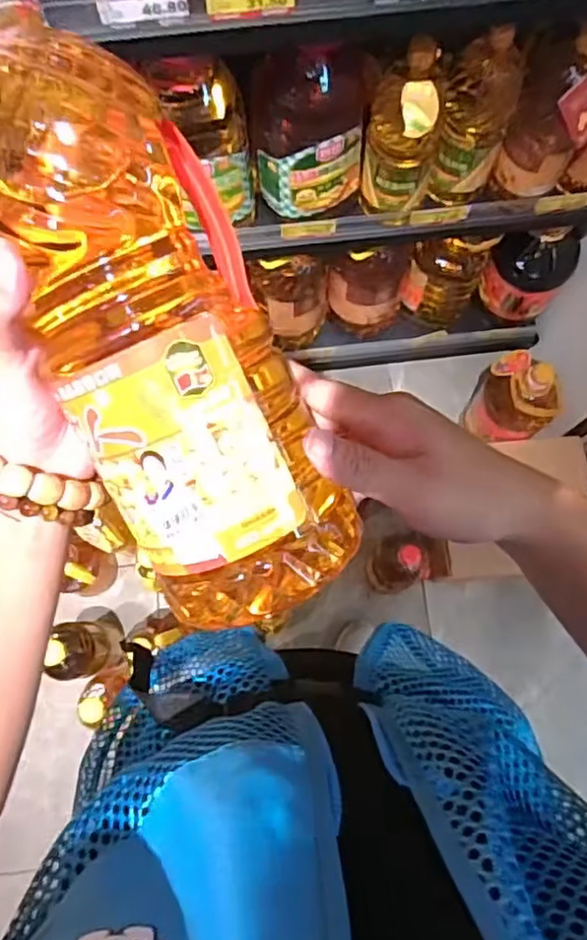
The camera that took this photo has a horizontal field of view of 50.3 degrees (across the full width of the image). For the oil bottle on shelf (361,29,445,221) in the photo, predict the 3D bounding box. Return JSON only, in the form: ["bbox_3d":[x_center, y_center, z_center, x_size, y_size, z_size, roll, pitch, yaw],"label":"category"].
[{"bbox_3d":[0.163,-0.482,0.921,0.108,0.260,0.093,6,77,2],"label":"oil bottle on shelf"}]

